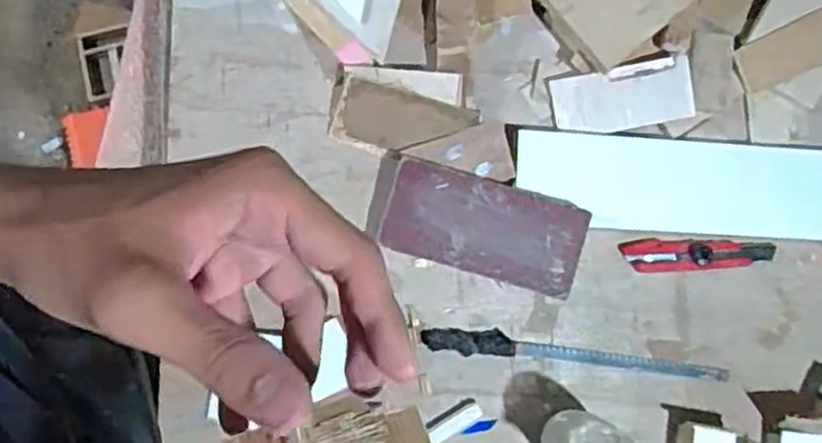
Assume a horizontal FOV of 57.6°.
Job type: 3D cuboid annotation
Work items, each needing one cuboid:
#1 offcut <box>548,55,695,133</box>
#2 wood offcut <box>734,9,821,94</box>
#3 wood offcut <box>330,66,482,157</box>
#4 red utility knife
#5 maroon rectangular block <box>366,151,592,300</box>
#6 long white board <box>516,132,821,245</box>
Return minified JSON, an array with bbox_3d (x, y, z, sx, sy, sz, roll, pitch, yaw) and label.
[{"bbox_3d":[0.222,-0.128,0.781,0.147,0.011,0.064,-11,97,-5],"label":"offcut"},{"bbox_3d":[0.417,-0.186,0.801,0.133,0.014,0.054,-25,79,8],"label":"wood offcut"},{"bbox_3d":[-0.008,-0.111,0.755,0.144,0.033,0.081,4,81,-6],"label":"wood offcut"},{"bbox_3d":[0.299,0.035,0.777,0.160,0.014,0.033,-1,81,-7],"label":"red utility knife"},{"bbox_3d":[0.064,0.003,0.734,0.207,0.026,0.093,17,79,-4],"label":"maroon rectangular block"},{"bbox_3d":[0.353,-0.031,0.778,0.487,0.014,0.100,3,83,-5],"label":"long white board"}]

